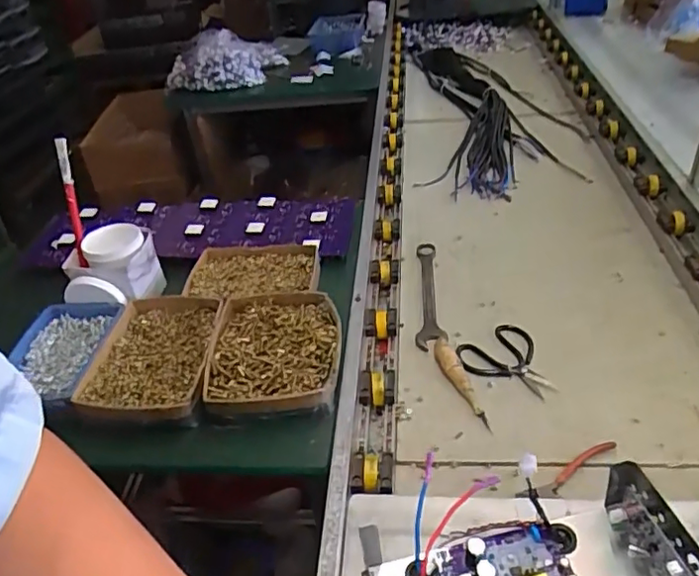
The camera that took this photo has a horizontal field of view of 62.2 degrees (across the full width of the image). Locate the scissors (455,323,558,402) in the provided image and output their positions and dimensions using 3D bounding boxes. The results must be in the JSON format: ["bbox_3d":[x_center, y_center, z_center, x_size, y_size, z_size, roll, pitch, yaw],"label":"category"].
[{"bbox_3d":[0.255,0.109,0.932,0.153,0.020,0.128,17,42,15],"label":"scissors"}]

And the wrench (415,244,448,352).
[{"bbox_3d":[0.150,0.004,1.073,0.050,0.016,0.299,-1,37,8],"label":"wrench"}]

